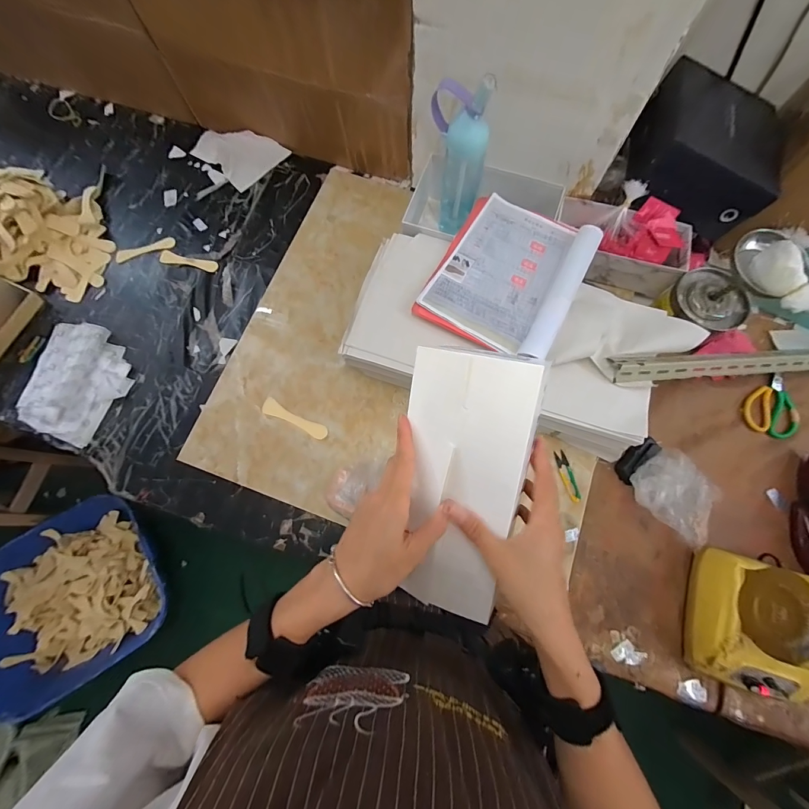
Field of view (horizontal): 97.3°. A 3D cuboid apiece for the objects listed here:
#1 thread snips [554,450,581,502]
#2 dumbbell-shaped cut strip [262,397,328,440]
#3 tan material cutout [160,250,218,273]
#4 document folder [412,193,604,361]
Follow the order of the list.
[{"bbox_3d":[0.318,0.141,0.697,0.026,0.006,0.098,-14,74,-4],"label":"thread snips"},{"bbox_3d":[-0.229,0.031,0.740,0.148,0.007,0.033,27,67,8],"label":"dumbbell-shaped cut strip"},{"bbox_3d":[-0.530,-0.350,0.871,0.151,0.005,0.033,16,74,5],"label":"tan material cutout"},{"bbox_3d":[0.198,-0.251,0.670,0.249,0.027,0.308,28,75,8],"label":"document folder"}]

